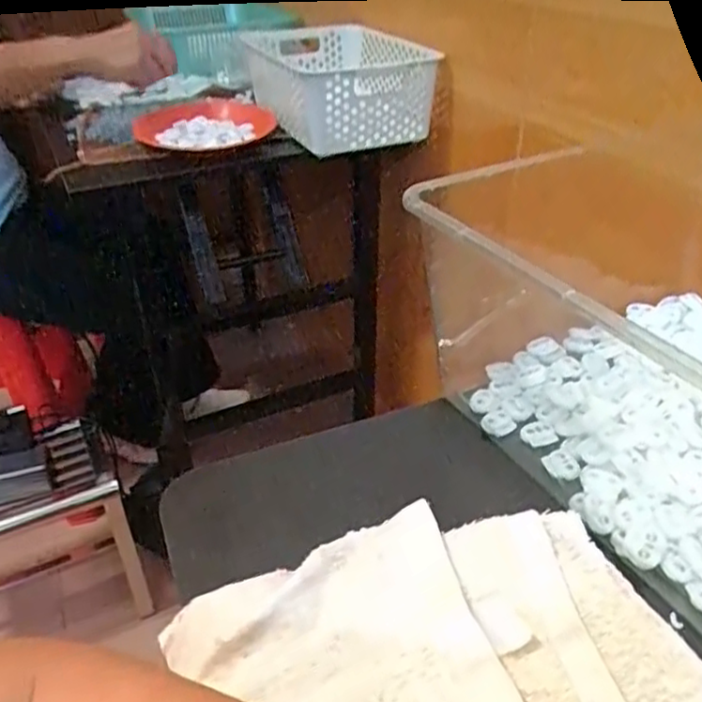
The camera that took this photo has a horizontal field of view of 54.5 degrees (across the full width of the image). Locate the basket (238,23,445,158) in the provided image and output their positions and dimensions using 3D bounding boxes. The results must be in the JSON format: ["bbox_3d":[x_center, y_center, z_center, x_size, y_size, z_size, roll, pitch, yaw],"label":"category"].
[{"bbox_3d":[-0.031,-0.430,1.090,0.208,0.109,0.413,-12,35,-13],"label":"basket"}]

